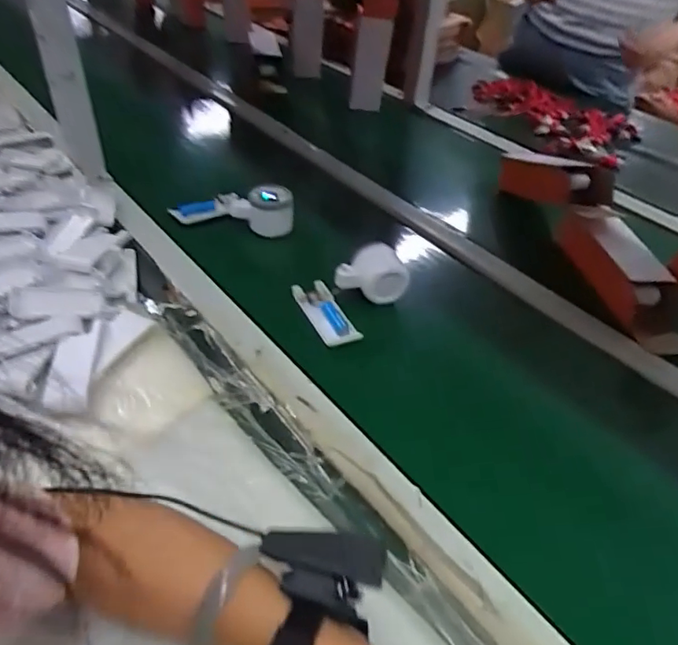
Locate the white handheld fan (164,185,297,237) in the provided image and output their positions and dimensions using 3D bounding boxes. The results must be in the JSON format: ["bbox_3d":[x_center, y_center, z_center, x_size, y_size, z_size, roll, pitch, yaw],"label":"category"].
[{"bbox_3d":[-0.146,-0.159,0.771,0.177,0.065,0.044,1,38,16],"label":"white handheld fan"}]

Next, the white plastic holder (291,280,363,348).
[{"bbox_3d":[-0.014,-0.009,0.620,0.039,0.016,0.102,-17,45,-24],"label":"white plastic holder"}]

